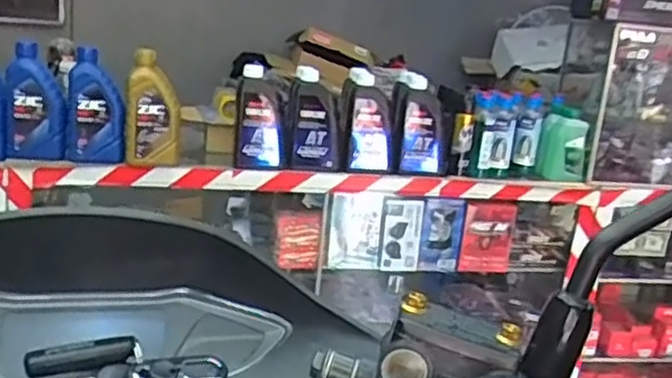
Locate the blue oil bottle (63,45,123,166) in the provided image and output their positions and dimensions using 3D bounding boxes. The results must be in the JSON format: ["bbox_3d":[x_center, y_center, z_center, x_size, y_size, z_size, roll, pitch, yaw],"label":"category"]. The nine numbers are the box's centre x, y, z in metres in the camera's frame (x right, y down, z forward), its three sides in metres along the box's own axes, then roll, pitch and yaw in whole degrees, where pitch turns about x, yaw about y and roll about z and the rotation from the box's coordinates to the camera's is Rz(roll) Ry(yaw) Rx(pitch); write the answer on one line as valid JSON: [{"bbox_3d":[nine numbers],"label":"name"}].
[{"bbox_3d":[-0.505,-0.169,1.502,0.117,0.219,0.055,1,14,-18],"label":"blue oil bottle"}]

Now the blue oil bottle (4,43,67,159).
[{"bbox_3d":[-0.627,-0.178,1.489,0.114,0.219,0.074,0,15,-23],"label":"blue oil bottle"}]

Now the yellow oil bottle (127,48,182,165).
[{"bbox_3d":[-0.389,-0.154,1.527,0.113,0.253,0.068,2,14,-13],"label":"yellow oil bottle"}]

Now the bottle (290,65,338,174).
[{"bbox_3d":[-0.045,-0.158,1.632,0.121,0.213,0.071,5,14,-2],"label":"bottle"}]

